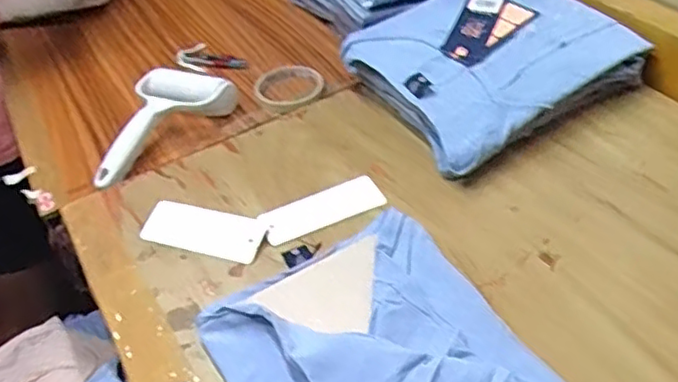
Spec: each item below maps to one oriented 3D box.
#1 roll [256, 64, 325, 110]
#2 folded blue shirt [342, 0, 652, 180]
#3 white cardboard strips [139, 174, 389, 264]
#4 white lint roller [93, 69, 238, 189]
[{"bbox_3d":[-0.061,-0.128,0.781,0.075,0.014,0.074,-4,42,4],"label":"roll"},{"bbox_3d":[0.171,-0.139,0.718,0.257,0.079,0.212,-24,45,-17],"label":"folded blue shirt"},{"bbox_3d":[-0.070,0.029,0.617,0.224,0.011,0.078,-8,49,-4],"label":"white cardboard strips"},{"bbox_3d":[-0.191,-0.077,0.716,0.118,0.051,0.169,2,43,10],"label":"white lint roller"}]

